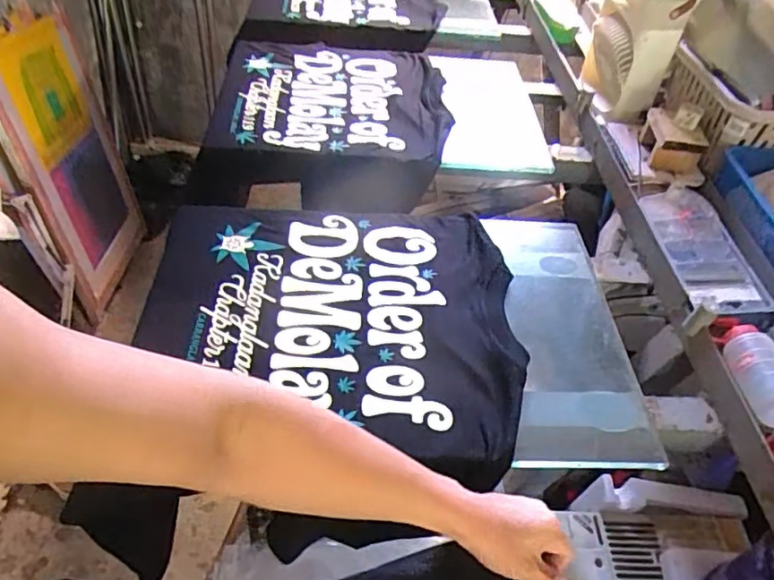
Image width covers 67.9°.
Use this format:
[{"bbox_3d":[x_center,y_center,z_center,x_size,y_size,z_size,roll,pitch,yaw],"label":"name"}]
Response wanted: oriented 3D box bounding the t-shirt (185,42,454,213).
[{"bbox_3d":[-0.119,-0.360,1.161,0.461,0.115,0.485,2,47,-5],"label":"t-shirt"}]

